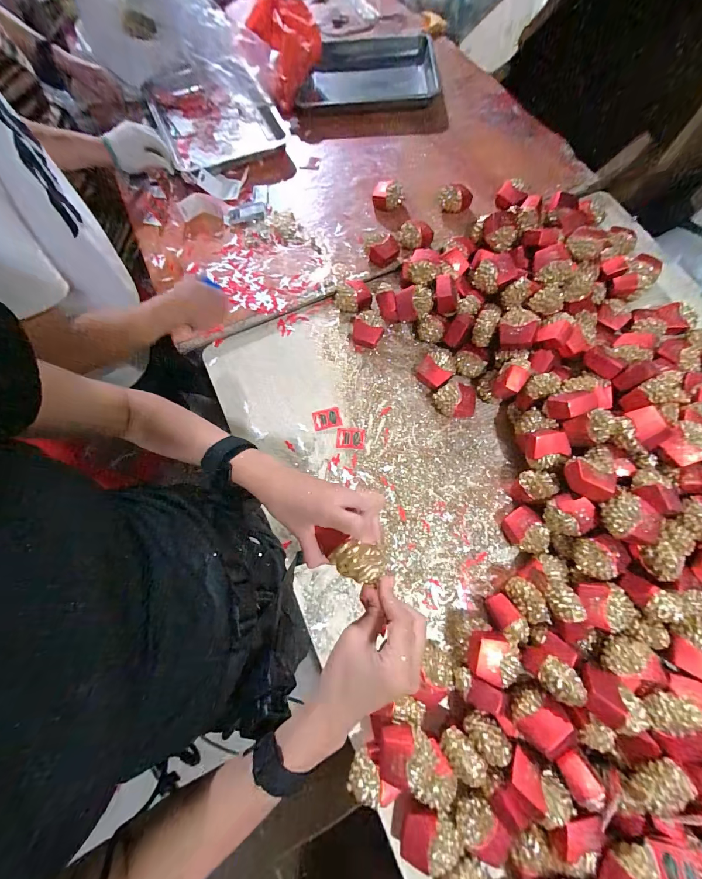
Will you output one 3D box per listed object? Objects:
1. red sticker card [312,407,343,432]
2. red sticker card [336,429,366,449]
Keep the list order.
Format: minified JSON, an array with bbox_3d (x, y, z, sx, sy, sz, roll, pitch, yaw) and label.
[{"bbox_3d":[-0.052,-0.043,0.729,0.060,0.004,0.044,-13,75,-4],"label":"red sticker card"},{"bbox_3d":[0.000,-0.001,0.713,0.058,0.004,0.044,2,72,2],"label":"red sticker card"}]

